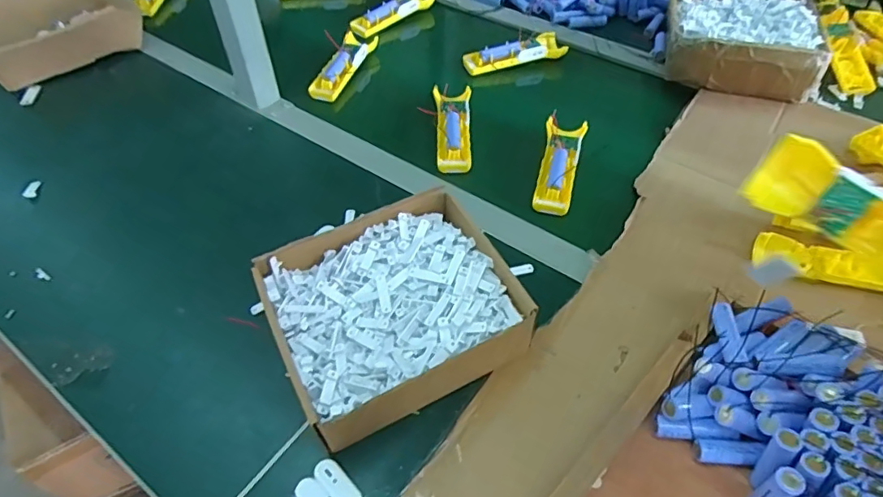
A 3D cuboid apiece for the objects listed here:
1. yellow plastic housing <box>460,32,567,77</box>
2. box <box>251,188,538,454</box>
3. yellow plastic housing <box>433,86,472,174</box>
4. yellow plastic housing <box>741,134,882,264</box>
[{"bbox_3d":[0.118,-0.313,0.855,0.168,0.025,0.051,-19,52,-14],"label":"yellow plastic housing"},{"bbox_3d":[-0.047,0.056,0.513,0.216,0.069,0.183,-22,53,-17],"label":"box"},{"bbox_3d":[0.015,-0.165,0.728,0.049,0.019,0.159,1,50,1],"label":"yellow plastic housing"},{"bbox_3d":[0.265,-0.026,0.349,0.117,0.047,0.030,36,29,18],"label":"yellow plastic housing"}]

